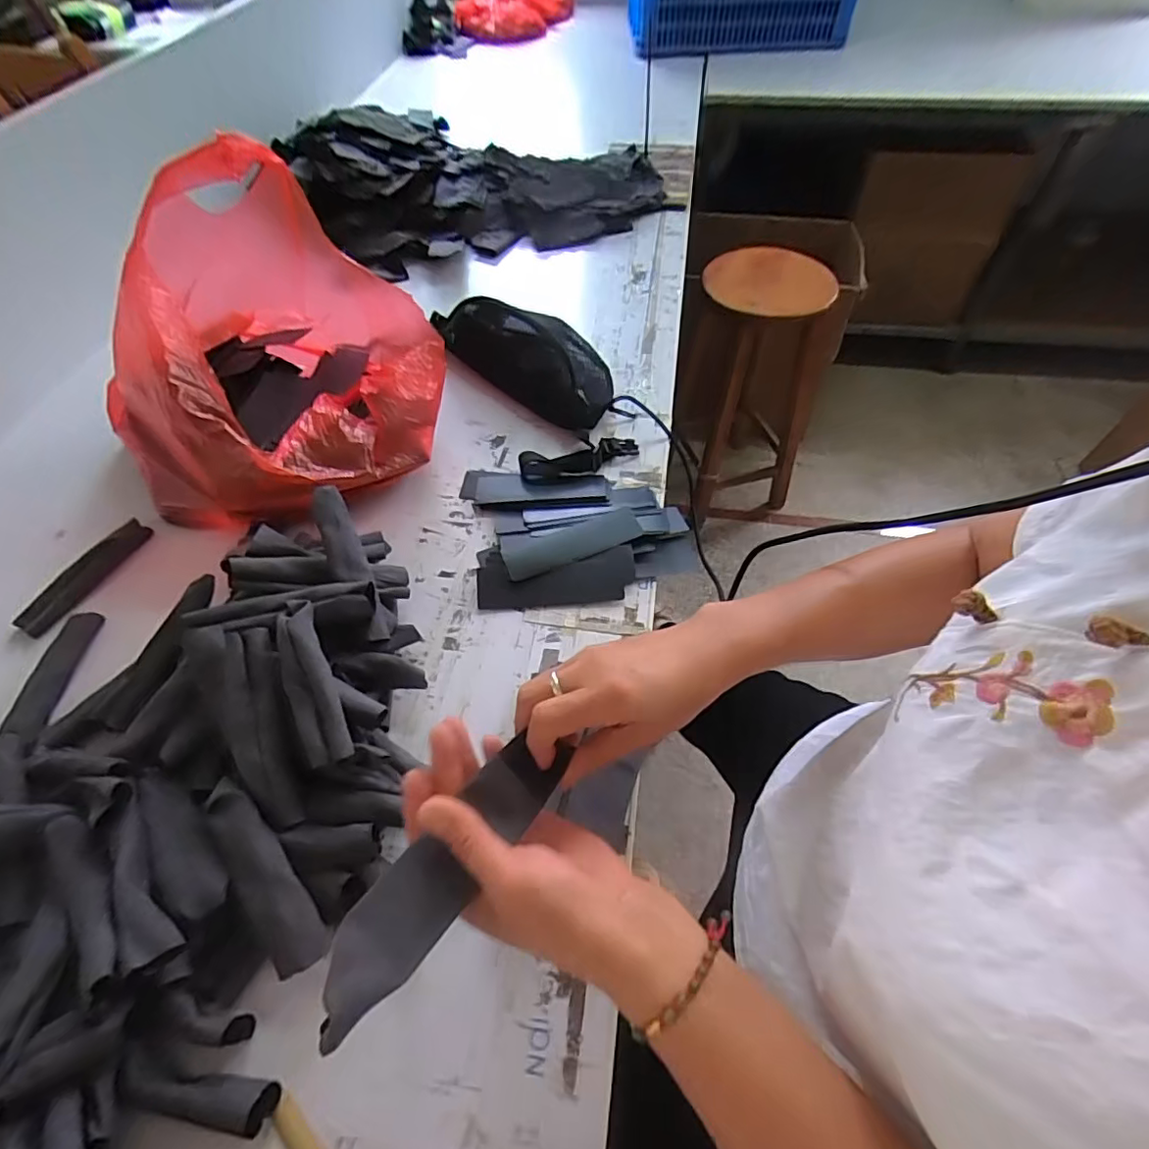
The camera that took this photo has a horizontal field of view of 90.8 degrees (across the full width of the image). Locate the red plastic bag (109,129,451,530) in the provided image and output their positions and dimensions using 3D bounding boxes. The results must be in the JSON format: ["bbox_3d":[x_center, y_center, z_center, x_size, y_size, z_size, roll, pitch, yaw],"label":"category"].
[{"bbox_3d":[-0.338,-0.239,0.614,0.347,0.264,0.309,-16,57,-9],"label":"red plastic bag"}]

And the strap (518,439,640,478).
[{"bbox_3d":[0.007,-0.146,0.683,0.147,0.014,0.053,-19,57,-11],"label":"strap"}]

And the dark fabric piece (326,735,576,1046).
[{"bbox_3d":[-0.067,0.155,0.308,0.042,0.006,0.172,41,57,9],"label":"dark fabric piece"}]

